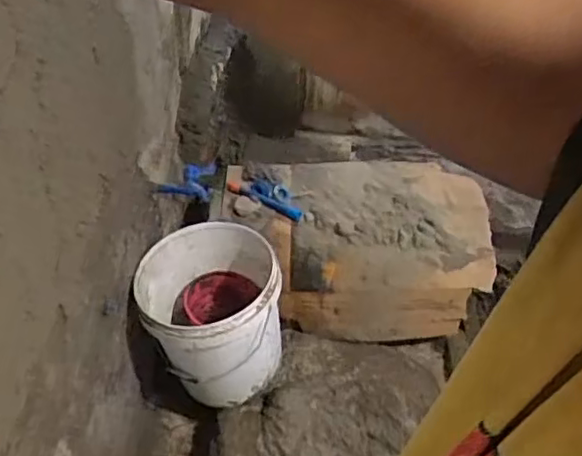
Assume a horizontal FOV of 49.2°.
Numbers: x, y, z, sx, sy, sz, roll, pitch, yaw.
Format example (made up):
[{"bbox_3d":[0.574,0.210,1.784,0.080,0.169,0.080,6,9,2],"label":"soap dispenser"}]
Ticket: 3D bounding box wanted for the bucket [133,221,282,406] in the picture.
[{"bbox_3d":[-0.178,0.199,1.439,0.293,0.309,0.284,1,43,-1],"label":"bucket"}]

